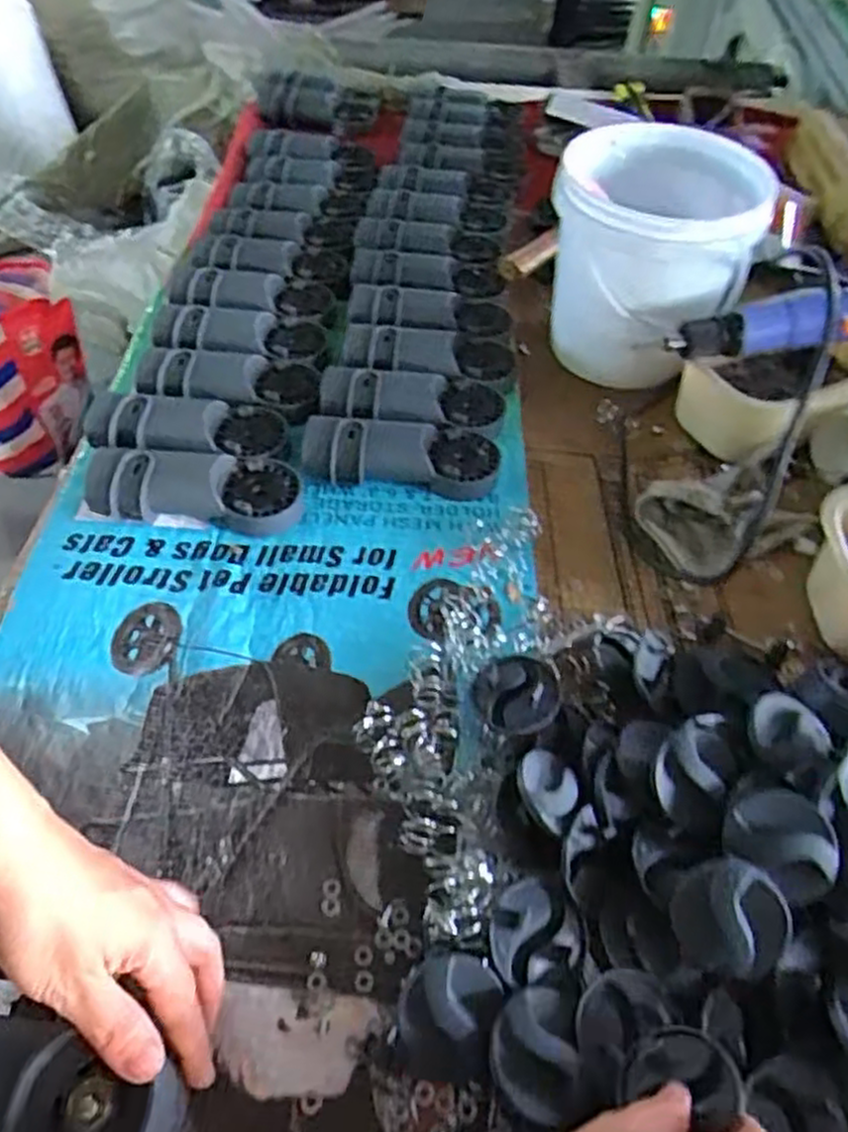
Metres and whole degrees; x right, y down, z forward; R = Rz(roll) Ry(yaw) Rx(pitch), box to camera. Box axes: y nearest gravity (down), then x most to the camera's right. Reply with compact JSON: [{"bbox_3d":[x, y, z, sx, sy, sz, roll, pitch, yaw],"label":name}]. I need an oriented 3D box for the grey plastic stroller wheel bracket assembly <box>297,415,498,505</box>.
[{"bbox_3d":[-0.019,-0.095,0.631,0.161,0.044,0.062,5,53,1],"label":"grey plastic stroller wheel bracket assembly"}]

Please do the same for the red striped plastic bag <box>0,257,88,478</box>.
[{"bbox_3d":[-0.877,-0.411,1.568,0.308,0.358,0.259,-4,53,-5],"label":"red striped plastic bag"}]

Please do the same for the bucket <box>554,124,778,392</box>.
[{"bbox_3d":[0.201,-0.282,0.705,0.166,0.177,0.168,9,53,4],"label":"bucket"}]

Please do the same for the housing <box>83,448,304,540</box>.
[{"bbox_3d":[-0.182,-0.064,0.599,0.166,0.041,0.066,5,53,1],"label":"housing"}]

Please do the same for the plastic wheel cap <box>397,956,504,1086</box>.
[{"bbox_3d":[0.012,0.231,0.382,0.048,0.028,0.055,12,53,7],"label":"plastic wheel cap"}]

